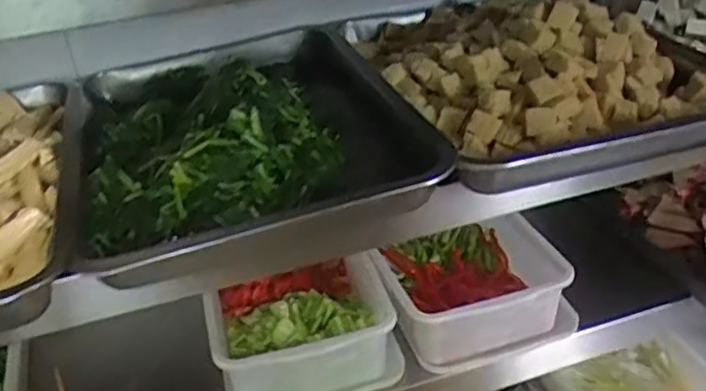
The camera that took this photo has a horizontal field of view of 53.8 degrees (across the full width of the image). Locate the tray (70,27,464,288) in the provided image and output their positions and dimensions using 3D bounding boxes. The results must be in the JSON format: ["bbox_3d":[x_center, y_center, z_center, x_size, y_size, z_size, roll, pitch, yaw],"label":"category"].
[{"bbox_3d":[-0.108,-0.068,0.613,0.263,0.072,0.366,-13,31,-13],"label":"tray"}]

